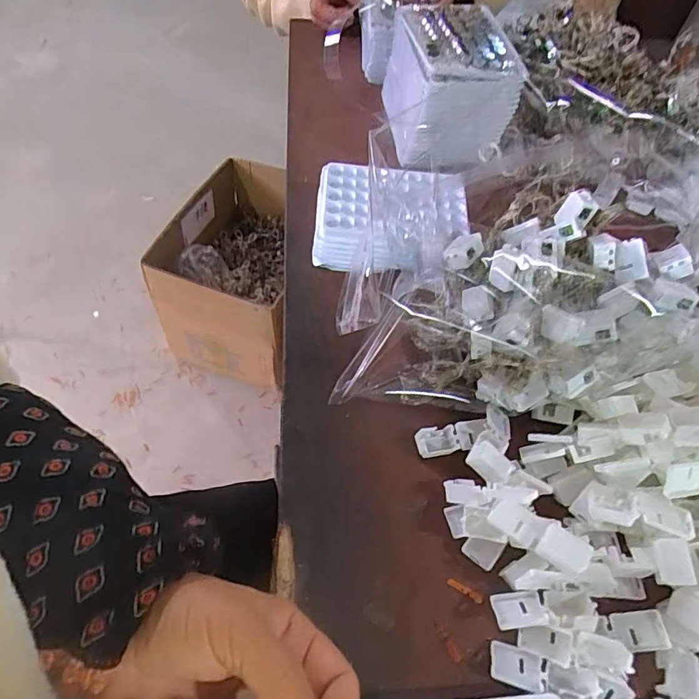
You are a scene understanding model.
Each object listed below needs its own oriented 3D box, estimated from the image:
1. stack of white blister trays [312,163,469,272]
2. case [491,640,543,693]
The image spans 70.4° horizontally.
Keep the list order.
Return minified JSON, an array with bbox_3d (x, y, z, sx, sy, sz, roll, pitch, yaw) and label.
[{"bbox_3d":[0.035,-0.114,0.429,0.132,0.036,0.099,1,57,-4],"label":"stack of white blister trays"},{"bbox_3d":[0.092,0.174,0.272,0.027,0.004,0.019,14,57,5],"label":"case"}]

